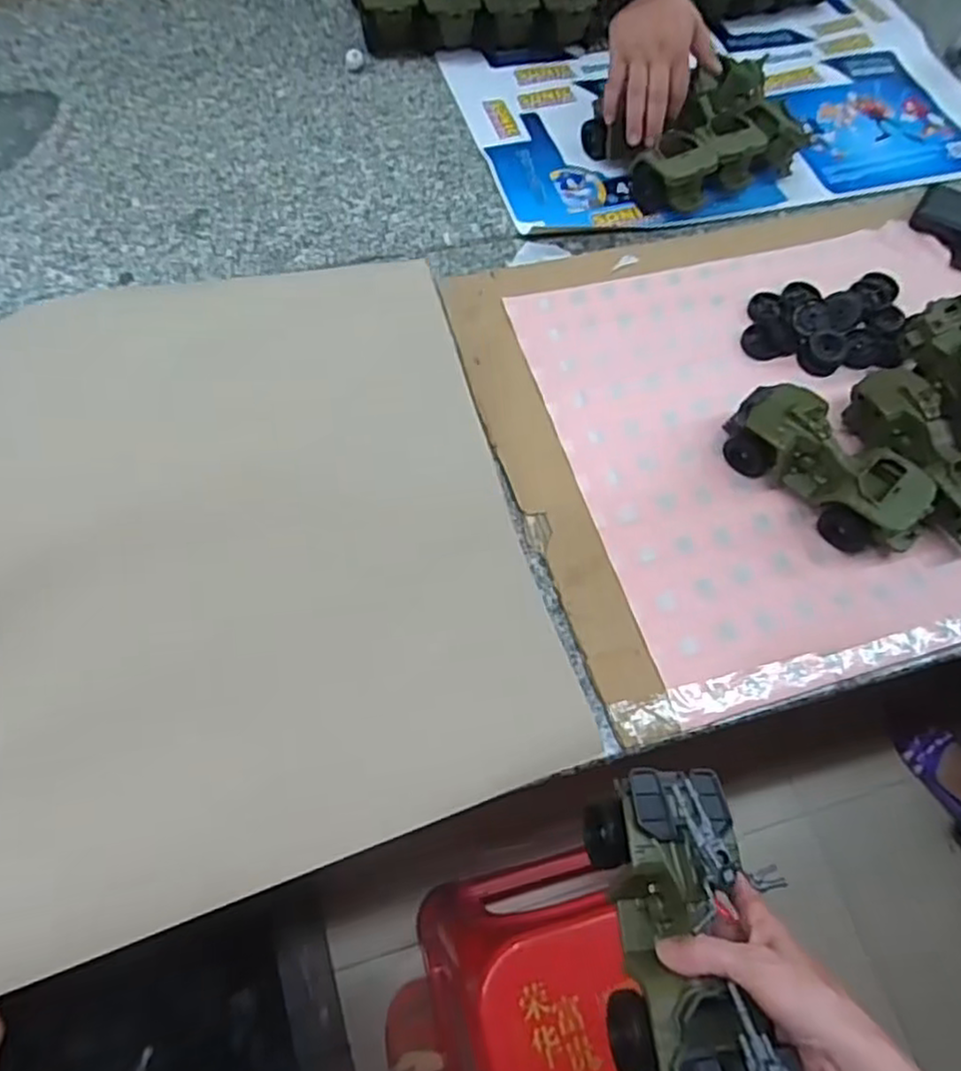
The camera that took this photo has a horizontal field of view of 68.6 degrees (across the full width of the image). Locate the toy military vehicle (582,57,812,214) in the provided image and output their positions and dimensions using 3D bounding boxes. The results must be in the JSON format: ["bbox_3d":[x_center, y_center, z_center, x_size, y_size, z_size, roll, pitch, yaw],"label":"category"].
[{"bbox_3d":[0.273,-0.494,0.875,0.233,0.069,0.170,-22,68,-13],"label":"toy military vehicle"}]

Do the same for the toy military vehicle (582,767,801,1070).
[{"bbox_3d":[0.129,0.245,0.425,0.098,0.087,0.192,-2,51,-4],"label":"toy military vehicle"}]

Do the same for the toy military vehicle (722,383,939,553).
[{"bbox_3d":[0.330,-0.065,0.671,0.082,0.075,0.197,-41,74,-19],"label":"toy military vehicle"}]

